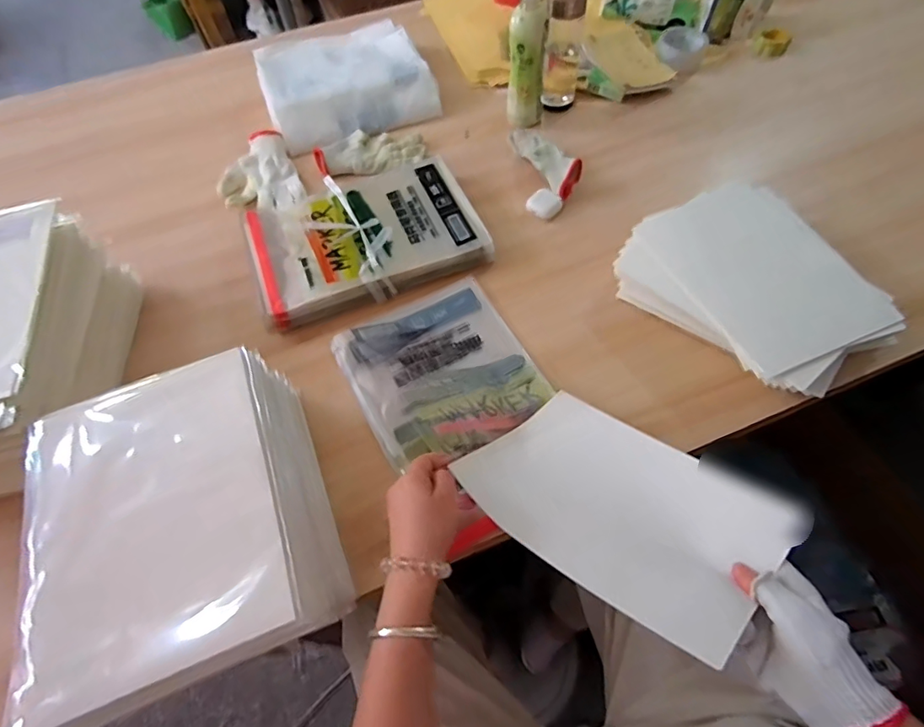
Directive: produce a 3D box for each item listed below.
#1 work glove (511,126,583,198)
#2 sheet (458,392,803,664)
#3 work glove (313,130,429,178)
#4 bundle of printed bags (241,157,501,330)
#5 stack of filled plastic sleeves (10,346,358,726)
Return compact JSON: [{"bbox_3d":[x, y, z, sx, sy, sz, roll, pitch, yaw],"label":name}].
[{"bbox_3d":[0.140,-0.354,0.842,0.066,0.040,0.198,-16,59,-7],"label":"work glove"},{"bbox_3d":[0.148,0.128,0.470,0.254,0.027,0.189,31,48,33],"label":"sheet"},{"bbox_3d":[-0.160,-0.371,0.869,0.187,0.025,0.092,-14,59,-6],"label":"work glove"},{"bbox_3d":[-0.145,-0.191,0.751,0.330,0.041,0.229,-20,60,-9],"label":"bundle of printed bags"},{"bbox_3d":[-0.255,0.157,0.479,0.224,0.155,0.279,-21,60,-10],"label":"stack of filled plastic sleeves"}]

